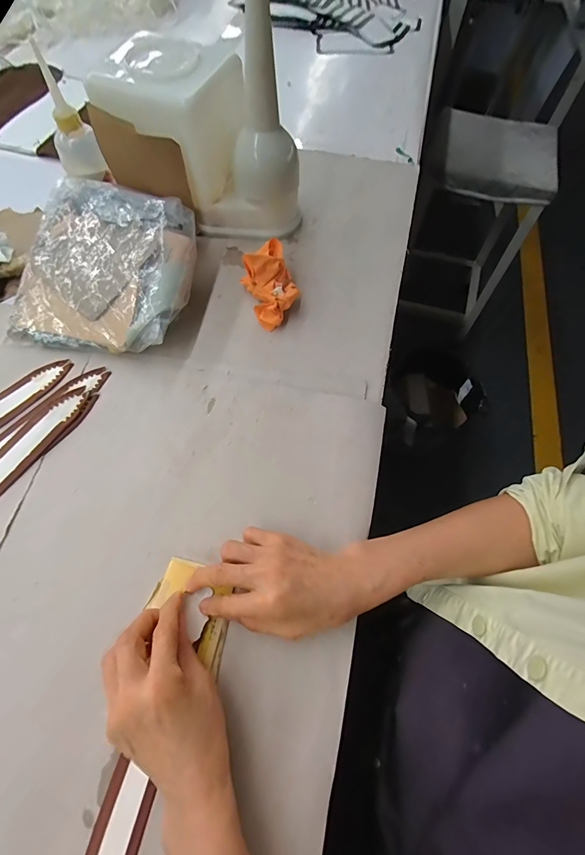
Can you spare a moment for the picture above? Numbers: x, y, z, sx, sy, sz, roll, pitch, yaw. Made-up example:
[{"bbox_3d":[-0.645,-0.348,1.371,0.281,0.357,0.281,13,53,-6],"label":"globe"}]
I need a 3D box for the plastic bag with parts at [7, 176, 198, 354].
[{"bbox_3d":[-0.233,-0.206,0.472,0.225,0.063,0.227,10,67,6],"label":"plastic bag with parts"}]

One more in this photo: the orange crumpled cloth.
[{"bbox_3d":[-0.028,-0.185,0.461,0.062,0.051,0.103,-21,67,-8],"label":"orange crumpled cloth"}]

